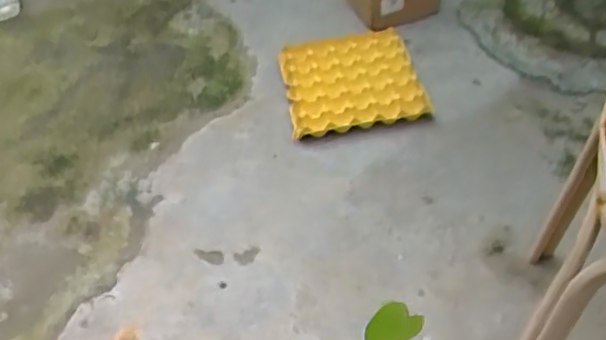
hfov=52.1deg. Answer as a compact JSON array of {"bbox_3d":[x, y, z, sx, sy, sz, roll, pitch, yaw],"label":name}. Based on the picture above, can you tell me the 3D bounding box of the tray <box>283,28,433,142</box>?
[{"bbox_3d":[0.108,-0.209,1.383,0.299,0.054,0.302,-9,49,-4],"label":"tray"}]

